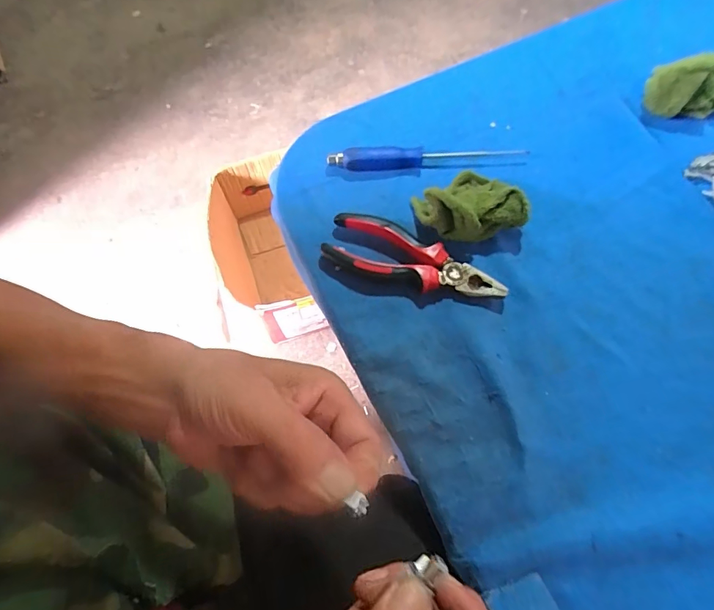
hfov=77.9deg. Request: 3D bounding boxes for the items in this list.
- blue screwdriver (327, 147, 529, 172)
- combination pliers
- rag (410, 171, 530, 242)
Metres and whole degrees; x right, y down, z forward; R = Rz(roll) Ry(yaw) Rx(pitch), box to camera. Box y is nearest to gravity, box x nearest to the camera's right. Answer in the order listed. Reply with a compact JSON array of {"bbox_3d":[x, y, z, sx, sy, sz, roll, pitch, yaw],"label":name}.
[{"bbox_3d":[0.067,-0.144,0.432,0.187,0.015,0.017,-2,68,0],"label":"blue screwdriver"},{"bbox_3d":[0.048,-0.036,0.387,0.155,0.021,0.055,22,70,9],"label":"combination pliers"},{"bbox_3d":[0.100,-0.090,0.393,0.092,0.045,0.058,-9,68,-3],"label":"rag"}]

